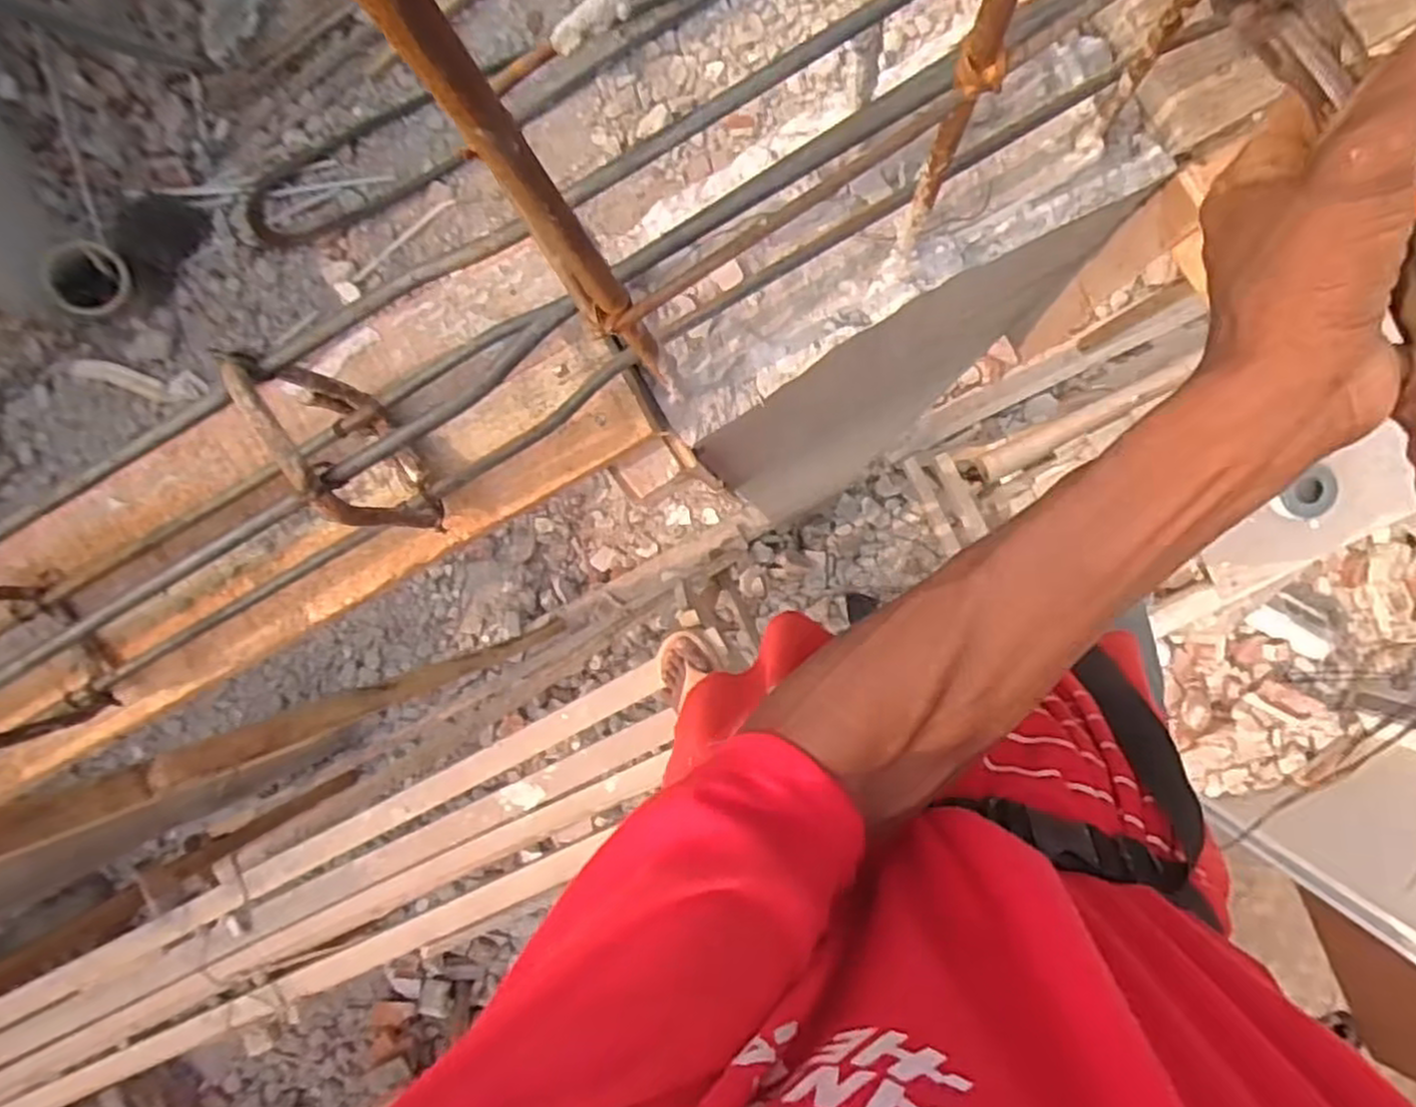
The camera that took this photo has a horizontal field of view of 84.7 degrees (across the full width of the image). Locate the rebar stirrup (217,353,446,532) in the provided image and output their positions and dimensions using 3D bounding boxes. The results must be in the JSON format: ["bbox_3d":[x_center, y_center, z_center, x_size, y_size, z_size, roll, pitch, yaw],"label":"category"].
[{"bbox_3d":[-0.149,-0.045,0.318,0.021,0.102,0.076,-44,87,5],"label":"rebar stirrup"}]

